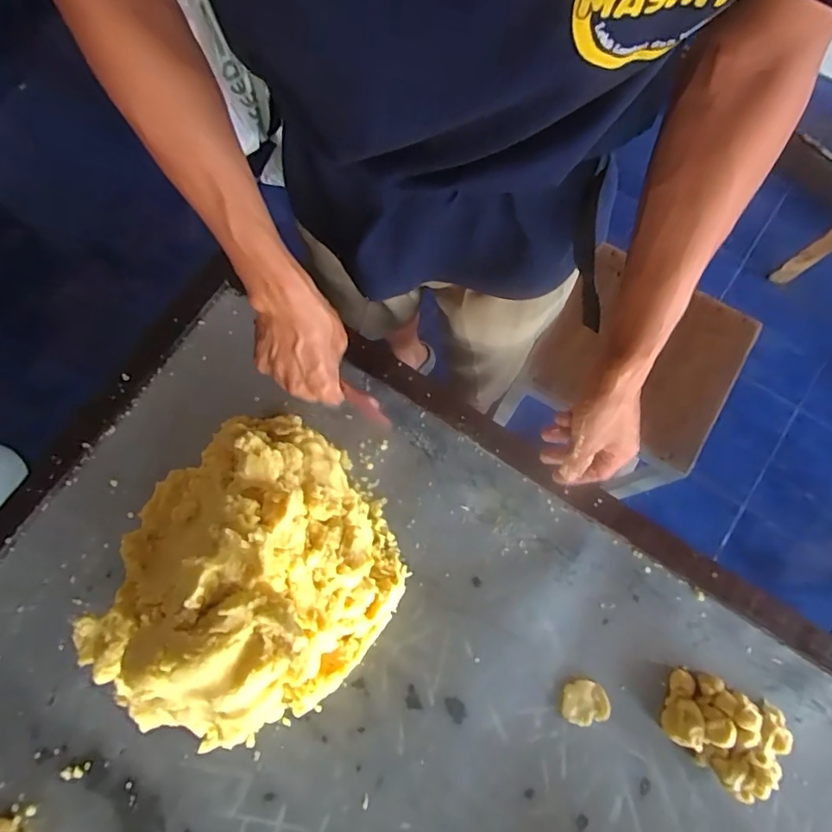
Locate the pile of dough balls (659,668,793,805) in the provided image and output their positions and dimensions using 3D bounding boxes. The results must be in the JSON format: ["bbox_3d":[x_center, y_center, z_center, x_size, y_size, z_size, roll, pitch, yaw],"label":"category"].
[{"bbox_3d":[0.305,0.315,0.546,0.111,0.035,0.089,25,76,9],"label":"pile of dough balls"}]

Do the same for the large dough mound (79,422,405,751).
[{"bbox_3d":[-0.165,0.145,0.519,0.259,0.201,0.263,0,73,2],"label":"large dough mound"}]

